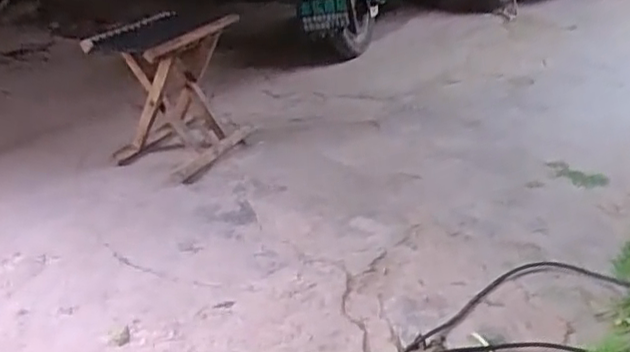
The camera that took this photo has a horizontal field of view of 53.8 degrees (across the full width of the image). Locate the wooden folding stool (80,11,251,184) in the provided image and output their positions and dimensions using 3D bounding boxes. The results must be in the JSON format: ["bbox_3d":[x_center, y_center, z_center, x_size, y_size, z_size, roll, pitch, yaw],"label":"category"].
[{"bbox_3d":[-0.339,-0.229,1.584,0.305,0.364,0.362,19,38,28],"label":"wooden folding stool"}]

